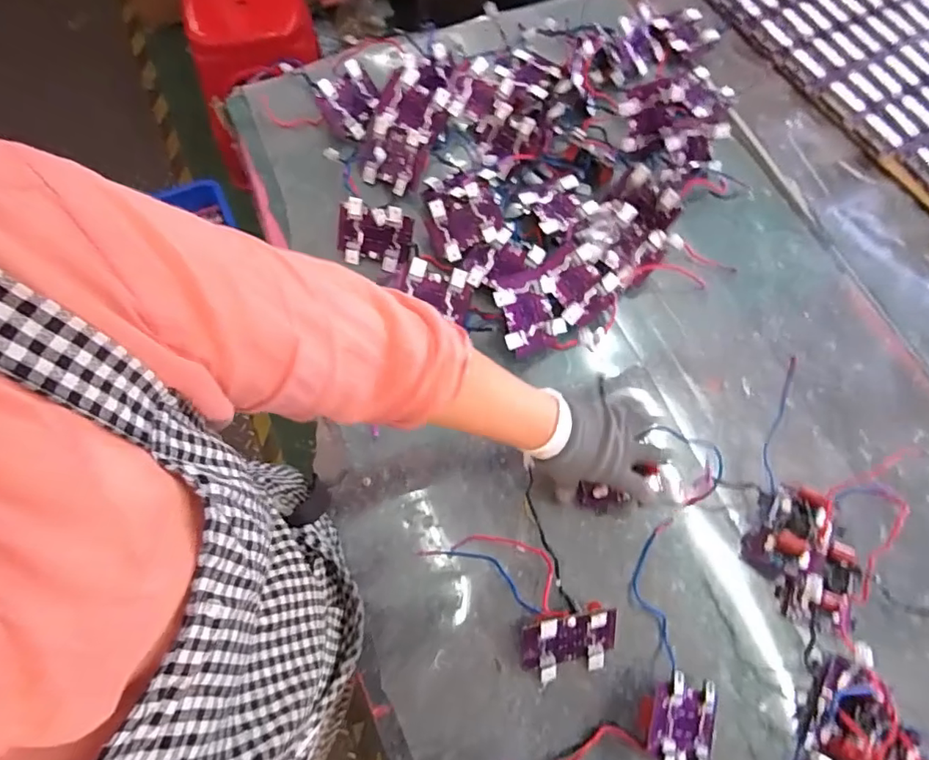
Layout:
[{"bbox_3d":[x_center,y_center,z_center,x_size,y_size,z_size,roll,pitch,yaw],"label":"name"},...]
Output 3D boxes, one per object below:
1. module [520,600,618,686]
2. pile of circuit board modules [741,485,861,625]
[{"bbox_3d":[0.107,0.262,0.556,0.095,0.093,0.018,-10,30,-4],"label":"module"},{"bbox_3d":[0.375,0.191,0.611,0.098,0.047,0.134,-27,73,-10],"label":"pile of circuit board modules"}]

